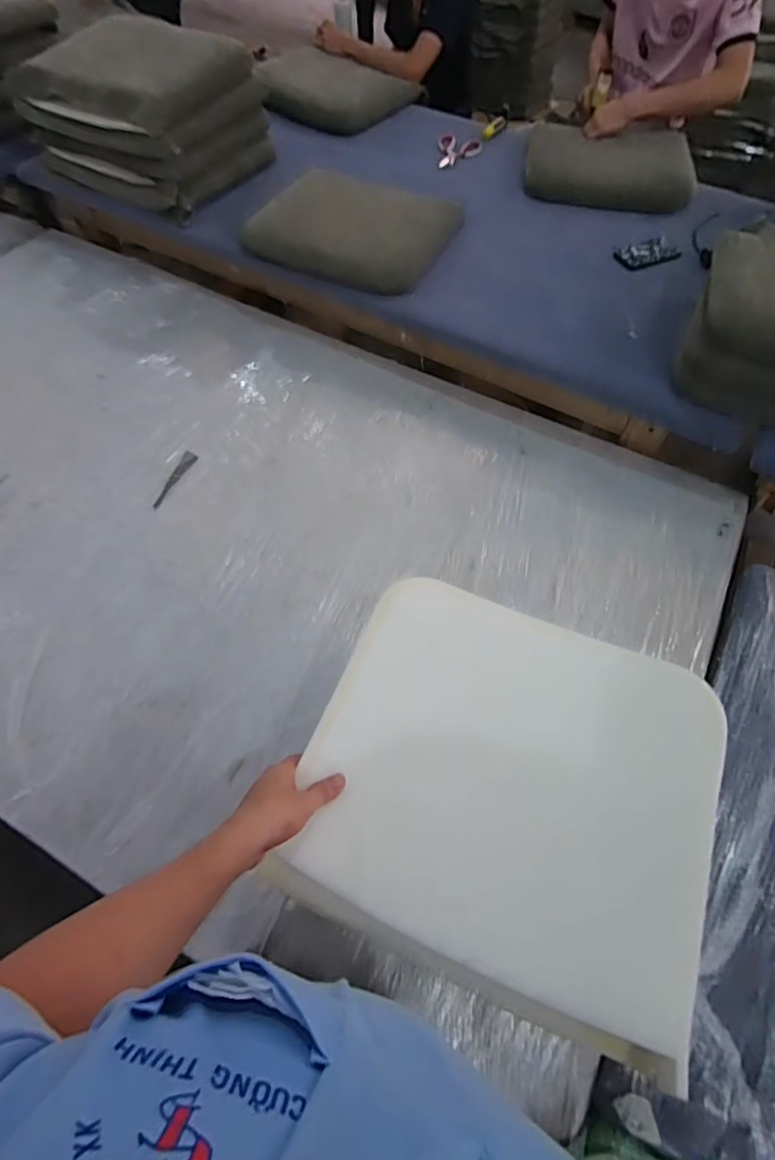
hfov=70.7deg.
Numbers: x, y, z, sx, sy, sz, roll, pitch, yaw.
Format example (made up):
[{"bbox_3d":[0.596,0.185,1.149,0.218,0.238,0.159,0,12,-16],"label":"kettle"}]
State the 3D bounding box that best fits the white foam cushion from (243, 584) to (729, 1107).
[{"bbox_3d":[0.134,0.233,0.635,0.431,0.095,0.399,22,63,10],"label":"white foam cushion"}]

